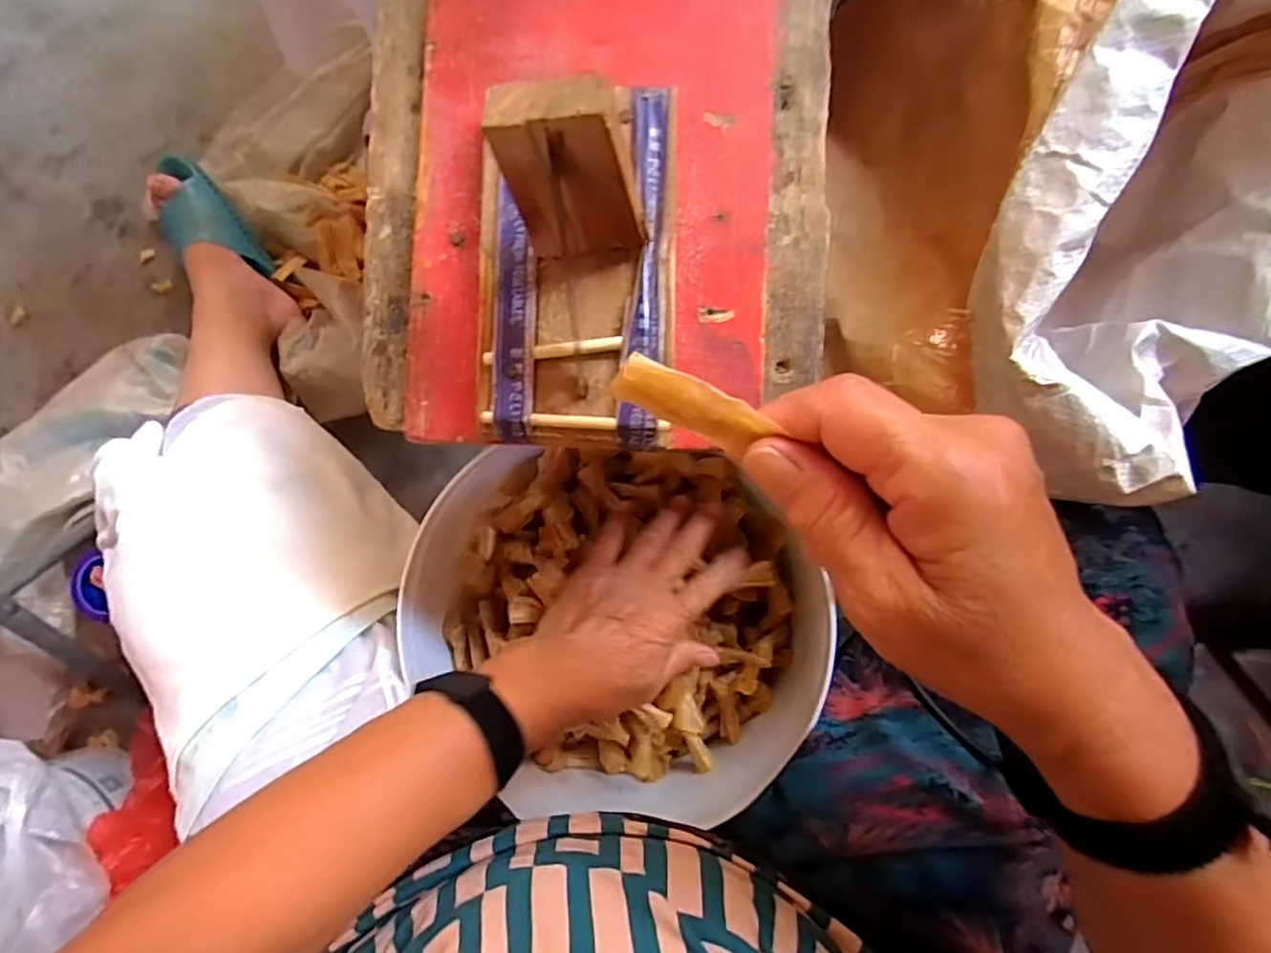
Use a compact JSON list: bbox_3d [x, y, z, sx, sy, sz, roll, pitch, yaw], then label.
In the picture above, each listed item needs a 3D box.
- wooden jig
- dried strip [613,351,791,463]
[{"bbox_3d":[-0.028,-0.093,0.240,0.083,0.074,0.154,1,87,4],"label":"wooden jig"},{"bbox_3d":[0.016,-0.022,0.182,0.046,0.008,0.016,23,126,-19],"label":"dried strip"}]

